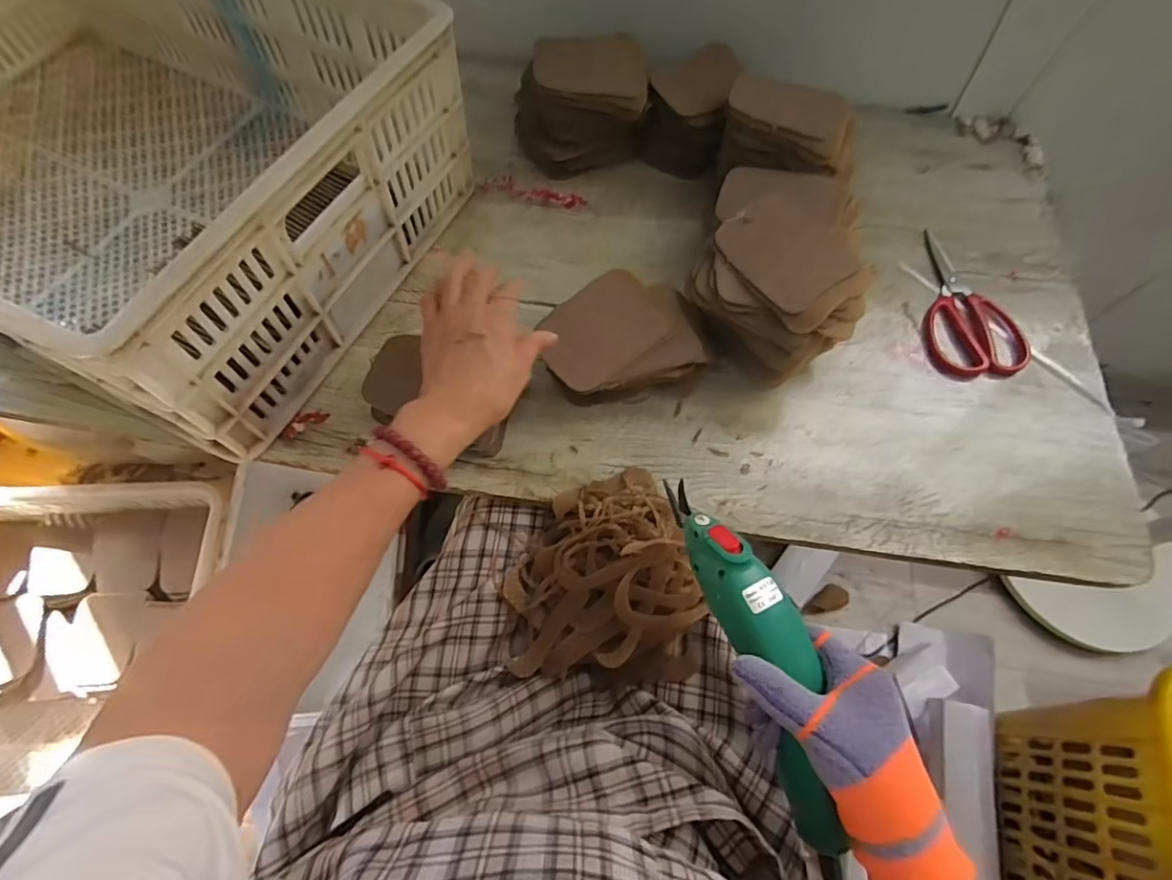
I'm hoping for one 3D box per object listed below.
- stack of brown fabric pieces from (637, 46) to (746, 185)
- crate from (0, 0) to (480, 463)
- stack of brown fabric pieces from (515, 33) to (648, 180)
[{"bbox_3d":[0.122,-0.392,0.647,0.093,0.093,0.124,15,65,4],"label":"stack of brown fabric pieces"},{"bbox_3d":[-0.492,-0.320,0.541,0.652,0.191,0.431,25,66,9],"label":"crate"},{"bbox_3d":[-0.007,-0.381,0.627,0.142,0.112,0.100,-11,66,-8],"label":"stack of brown fabric pieces"}]

